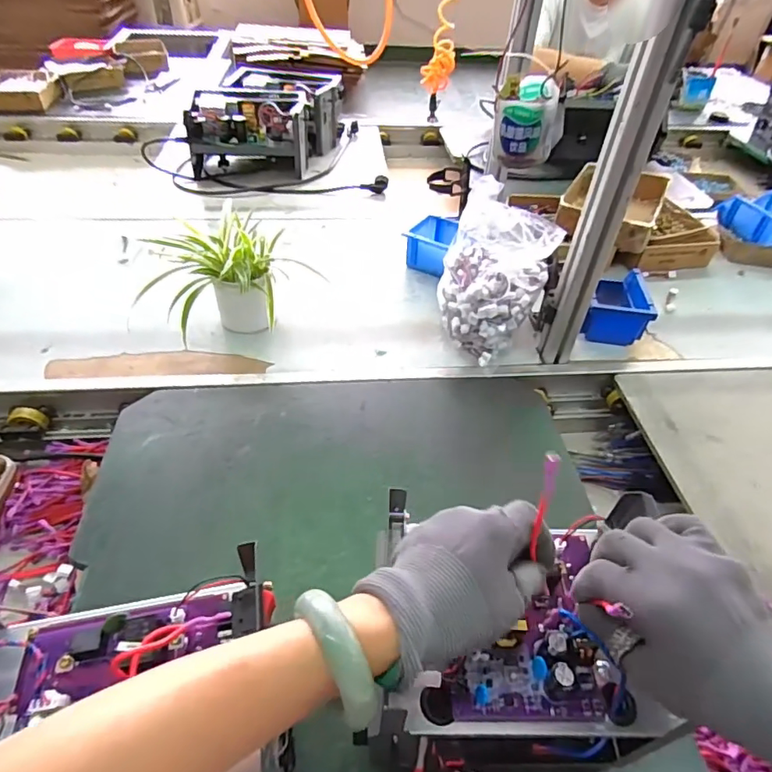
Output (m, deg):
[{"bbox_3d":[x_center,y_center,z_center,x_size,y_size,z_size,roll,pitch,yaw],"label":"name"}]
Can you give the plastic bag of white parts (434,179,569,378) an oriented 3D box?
[{"bbox_3d":[0.161,-0.161,0.787,0.160,0.203,0.162,19,49,16],"label":"plastic bag of white parts"}]

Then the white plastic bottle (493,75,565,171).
[{"bbox_3d":[0.146,-0.276,0.538,0.066,0.070,0.063,16,46,12],"label":"white plastic bottle"}]

